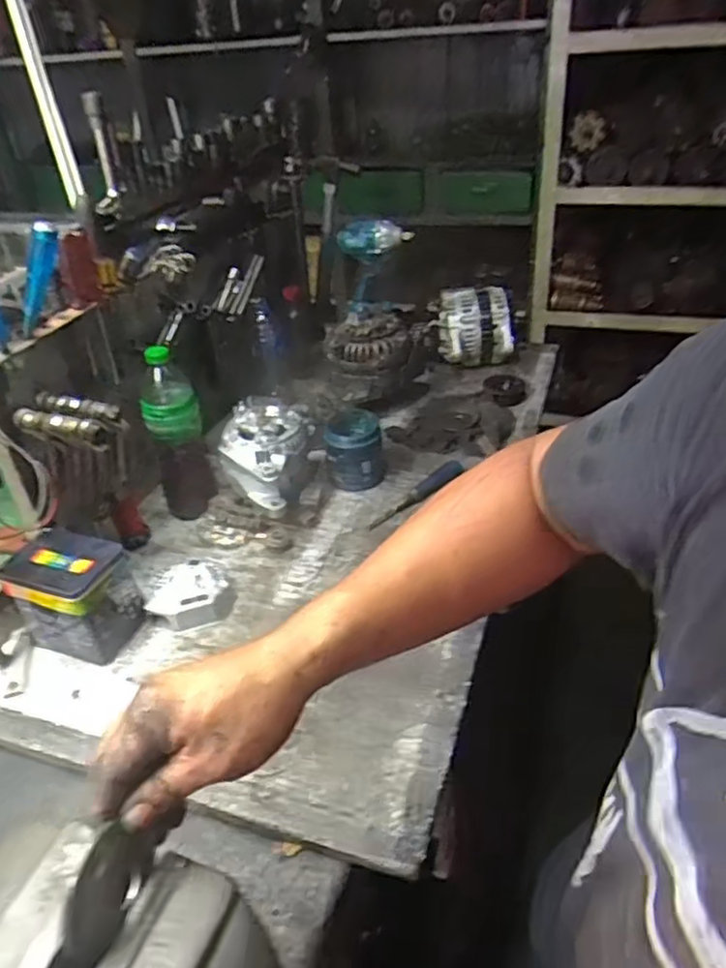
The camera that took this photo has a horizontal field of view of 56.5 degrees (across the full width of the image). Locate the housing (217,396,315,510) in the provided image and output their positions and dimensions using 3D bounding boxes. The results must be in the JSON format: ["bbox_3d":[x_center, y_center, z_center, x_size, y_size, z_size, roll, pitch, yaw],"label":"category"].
[{"bbox_3d":[-0.144,-0.054,1.045,0.127,0.107,0.164,13,39,24],"label":"housing"}]

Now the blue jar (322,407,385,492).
[{"bbox_3d":[-0.013,-0.064,1.112,0.096,0.078,0.097,-6,35,-1],"label":"blue jar"}]

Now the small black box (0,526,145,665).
[{"bbox_3d":[-0.357,0.141,0.851,0.130,0.127,0.103,12,39,23],"label":"small black box"}]

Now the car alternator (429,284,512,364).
[{"bbox_3d":[0.226,-0.319,1.391,0.140,0.144,0.121,-8,35,-4],"label":"car alternator"}]

